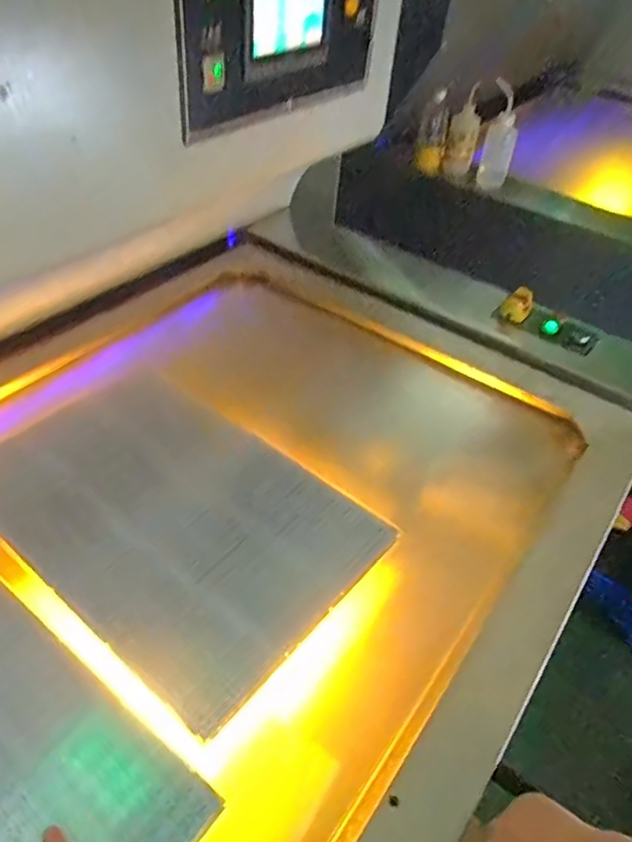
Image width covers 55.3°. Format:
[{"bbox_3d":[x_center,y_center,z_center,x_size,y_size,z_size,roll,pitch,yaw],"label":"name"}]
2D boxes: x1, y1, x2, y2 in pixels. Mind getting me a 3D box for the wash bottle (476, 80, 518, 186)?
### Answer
[{"bbox_3d":[0.473,-0.717,1.561,0.077,0.280,0.080,16,44,9],"label":"wash bottle"}]

